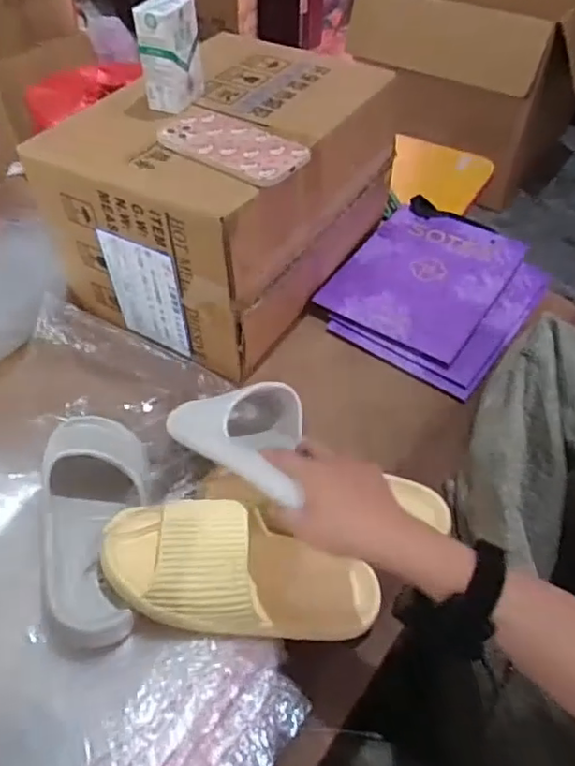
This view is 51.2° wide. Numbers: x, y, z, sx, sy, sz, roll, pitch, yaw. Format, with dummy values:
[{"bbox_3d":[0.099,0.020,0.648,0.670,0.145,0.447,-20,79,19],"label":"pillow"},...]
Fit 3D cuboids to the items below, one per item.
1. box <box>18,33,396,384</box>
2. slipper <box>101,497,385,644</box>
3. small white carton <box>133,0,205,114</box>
[{"bbox_3d":[-0.073,-0.244,0.782,0.272,0.242,0.378,28,53,22],"label":"box"},{"bbox_3d":[-0.034,0.167,0.534,0.248,0.060,0.097,17,46,-13],"label":"slipper"},{"bbox_3d":[-0.133,-0.379,0.673,0.053,0.125,0.070,16,49,13],"label":"small white carton"}]

